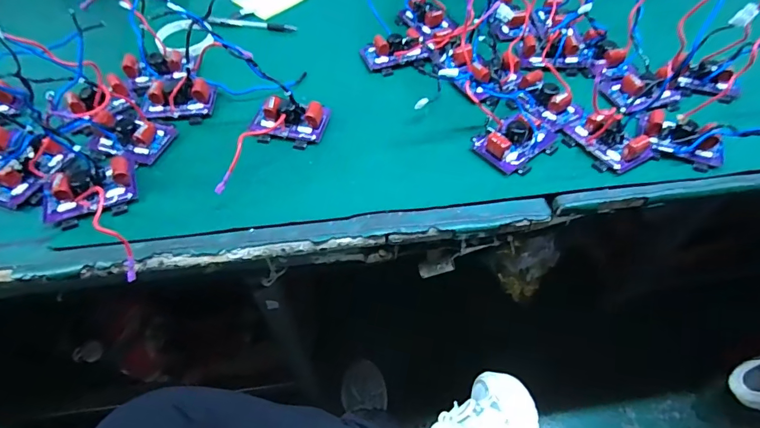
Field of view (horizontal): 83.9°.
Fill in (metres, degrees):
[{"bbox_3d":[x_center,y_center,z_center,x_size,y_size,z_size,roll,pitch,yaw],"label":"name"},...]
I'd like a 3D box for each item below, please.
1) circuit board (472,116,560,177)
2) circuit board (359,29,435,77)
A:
[{"bbox_3d":[0.172,-0.098,0.524,0.098,0.034,0.079,-32,59,-21],"label":"circuit board"},{"bbox_3d":[0.026,-0.249,0.643,0.103,0.034,0.060,-7,53,-5],"label":"circuit board"}]

